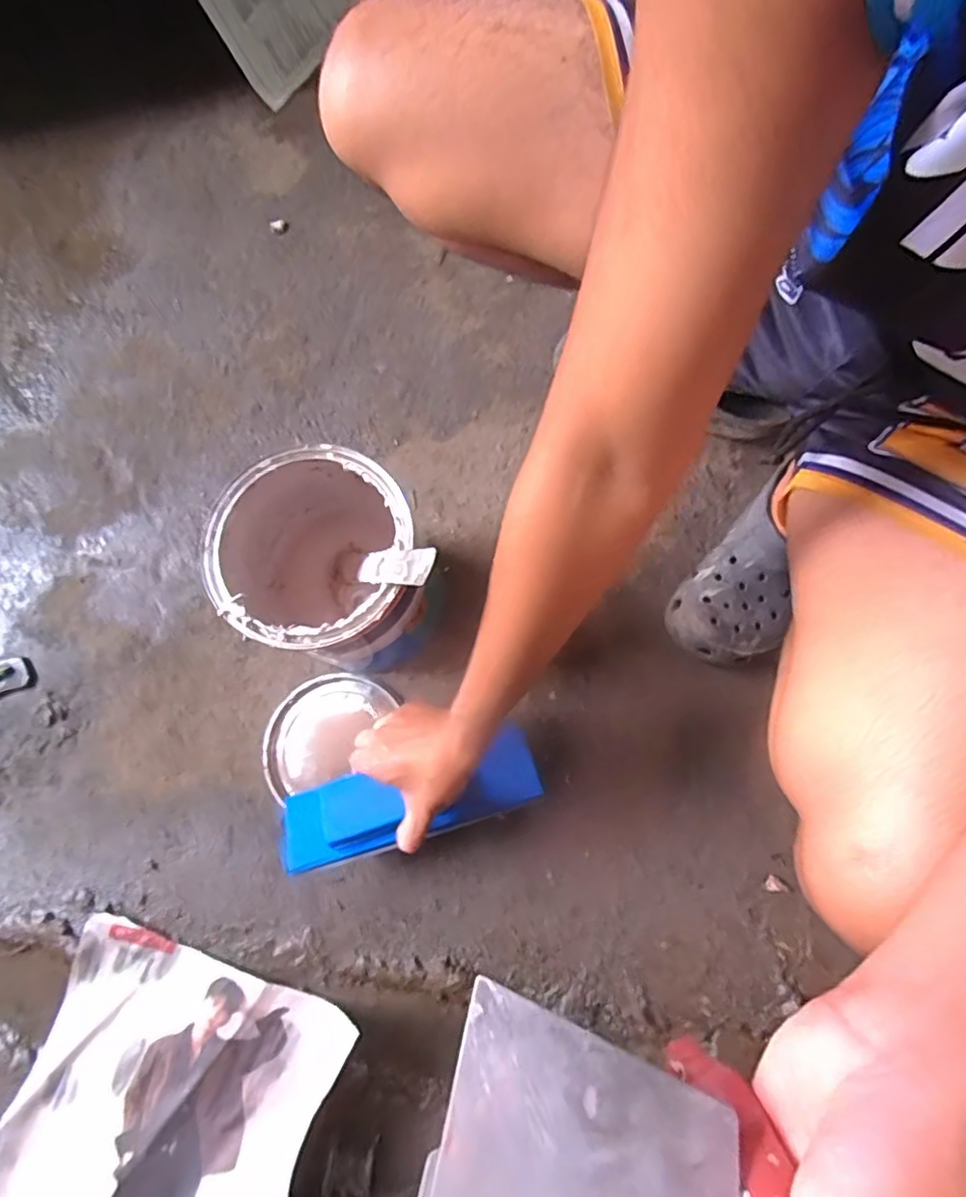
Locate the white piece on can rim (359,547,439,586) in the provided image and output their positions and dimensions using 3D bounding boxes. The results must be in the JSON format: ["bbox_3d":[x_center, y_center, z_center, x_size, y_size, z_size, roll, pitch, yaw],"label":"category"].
[{"bbox_3d":[-0.070,-0.024,0.438,0.005,0.163,0.027,20,83,-26],"label":"white piece on can rim"}]

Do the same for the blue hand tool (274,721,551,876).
[{"bbox_3d":[-0.067,0.179,0.514,0.234,0.045,0.070,-16,77,-3],"label":"blue hand tool"}]

